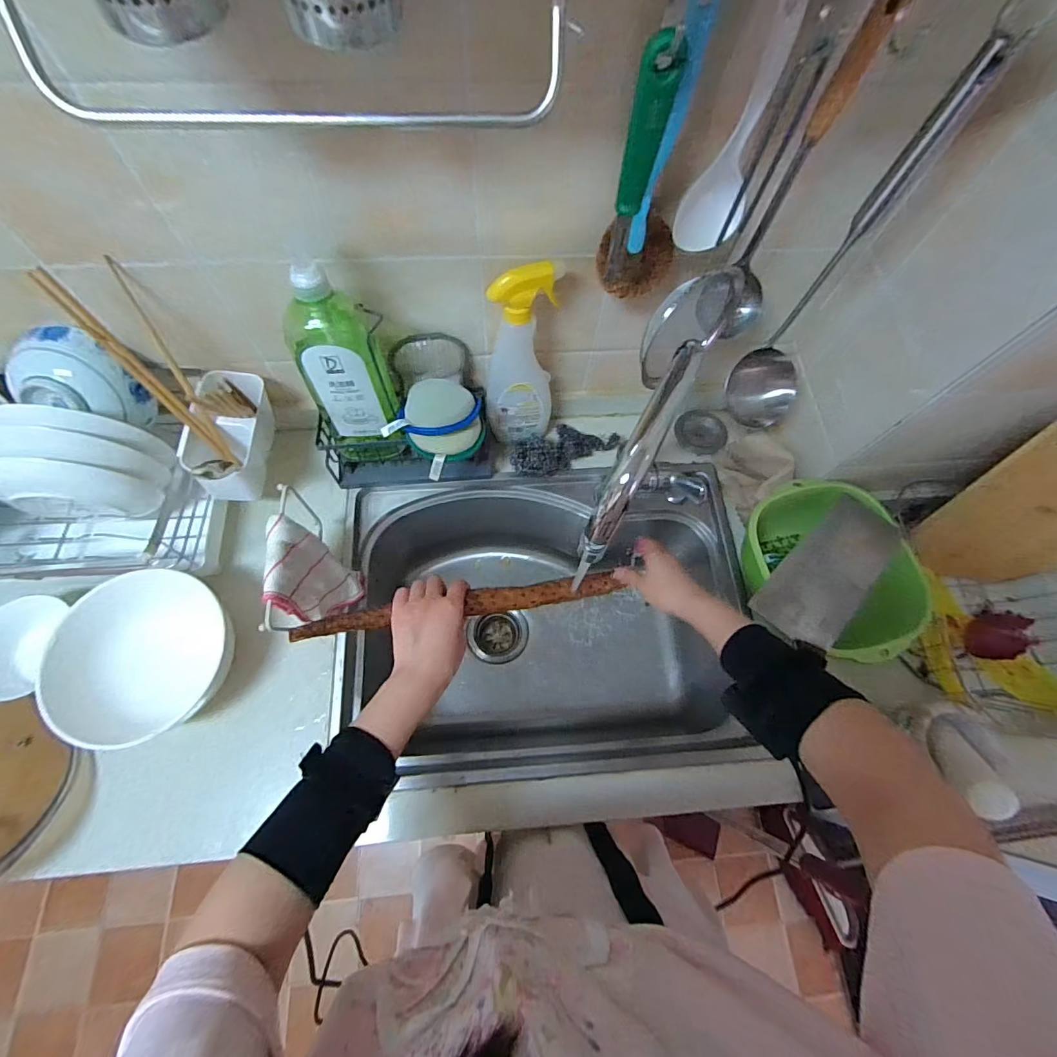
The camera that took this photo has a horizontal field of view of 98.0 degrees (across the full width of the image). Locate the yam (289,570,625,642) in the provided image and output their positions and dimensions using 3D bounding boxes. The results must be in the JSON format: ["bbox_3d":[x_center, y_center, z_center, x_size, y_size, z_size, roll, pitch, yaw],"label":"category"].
[{"bbox_3d":[-0.055,0.083,0.516,0.373,0.025,0.029,-4,67,-25],"label":"yam"}]

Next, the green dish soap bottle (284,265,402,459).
[{"bbox_3d":[-0.219,-0.180,0.560,0.100,0.255,0.083,-23,71,-11],"label":"green dish soap bottle"}]

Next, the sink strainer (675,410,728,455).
[{"bbox_3d":[0.284,-0.159,0.752,0.079,0.023,0.067,1,68,-2],"label":"sink strainer"}]

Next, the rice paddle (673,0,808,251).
[{"bbox_3d":[0.174,-0.322,0.376,0.058,0.177,0.024,13,68,2],"label":"rice paddle"}]

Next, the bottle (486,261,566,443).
[{"bbox_3d":[-0.007,-0.213,0.598,0.089,0.266,0.059,-25,72,-12],"label":"bottle"}]

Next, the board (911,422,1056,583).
[{"bbox_3d":[0.639,-0.019,0.569,0.203,0.282,0.023,11,56,0],"label":"board"}]

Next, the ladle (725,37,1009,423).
[{"bbox_3d":[0.299,-0.227,0.446,0.084,0.338,0.058,38,71,12],"label":"ladle"}]

